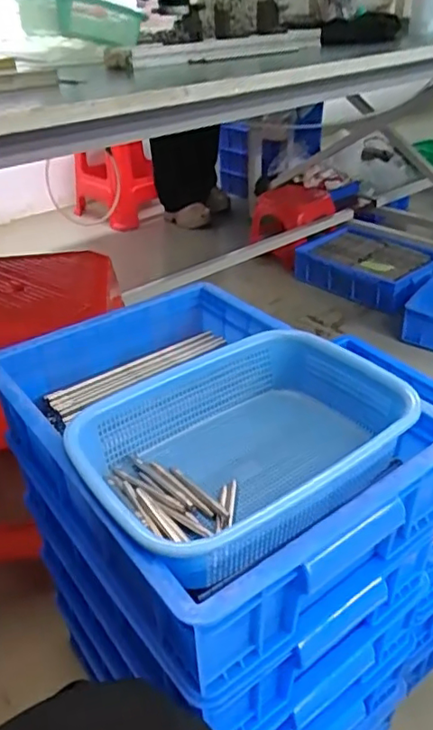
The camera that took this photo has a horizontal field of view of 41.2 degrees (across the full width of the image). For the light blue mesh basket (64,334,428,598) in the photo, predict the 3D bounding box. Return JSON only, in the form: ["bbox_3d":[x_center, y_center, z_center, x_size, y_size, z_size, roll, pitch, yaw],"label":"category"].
[{"bbox_3d":[0.024,0.075,0.526,0.288,0.083,0.198,-24,39,-29],"label":"light blue mesh basket"}]

